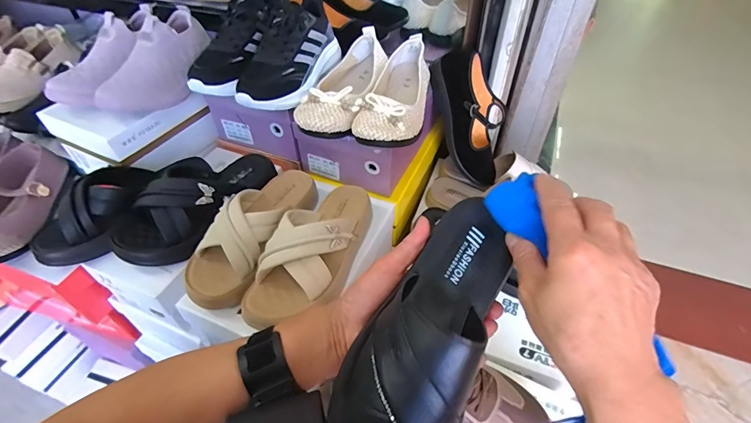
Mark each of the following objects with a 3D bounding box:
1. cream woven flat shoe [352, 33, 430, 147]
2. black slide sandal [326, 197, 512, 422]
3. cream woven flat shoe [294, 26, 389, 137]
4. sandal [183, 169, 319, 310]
[{"bbox_3d":[0.038,-0.186,0.581,0.082,0.068,0.243,10,47,11],"label":"cream woven flat shoe"},{"bbox_3d":[0.036,0.082,0.268,0.085,0.061,0.229,21,65,20],"label":"black slide sandal"},{"bbox_3d":[-0.048,-0.205,0.596,0.095,0.068,0.234,8,47,9],"label":"cream woven flat shoe"},{"bbox_3d":[-0.166,0.013,0.516,0.087,0.072,0.237,16,48,16],"label":"sandal"}]

